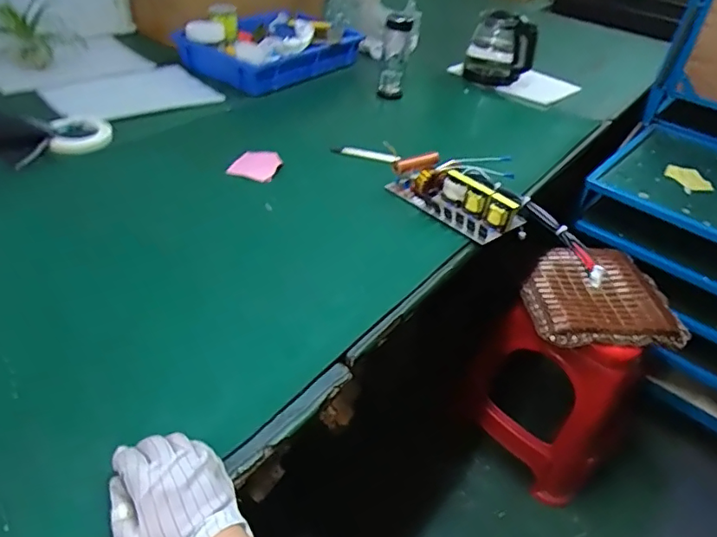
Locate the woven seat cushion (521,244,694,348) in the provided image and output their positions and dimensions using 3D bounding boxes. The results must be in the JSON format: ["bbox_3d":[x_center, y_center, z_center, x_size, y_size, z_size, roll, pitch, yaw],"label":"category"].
[{"bbox_3d":[0.533,0.056,1.189,0.339,0.058,0.300,3,39,-5],"label":"woven seat cushion"}]

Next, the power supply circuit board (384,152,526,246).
[{"bbox_3d":[0.166,-0.127,0.908,0.113,0.059,0.222,-26,50,-34],"label":"power supply circuit board"}]

